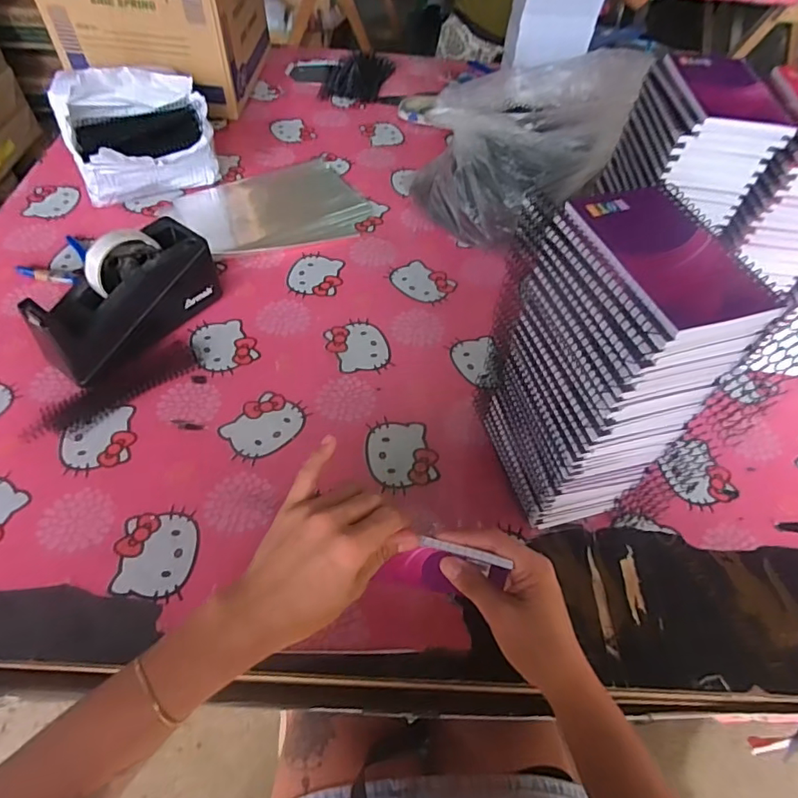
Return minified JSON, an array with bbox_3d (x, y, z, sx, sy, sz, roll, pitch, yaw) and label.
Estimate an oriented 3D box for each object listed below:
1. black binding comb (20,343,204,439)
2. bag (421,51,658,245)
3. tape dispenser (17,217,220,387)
[{"bbox_3d":[-0.313,-0.013,0.569,0.182,0.011,0.052,-37,65,-25],"label":"black binding comb"},{"bbox_3d":[0.161,-0.351,0.739,0.246,0.181,0.289,27,58,15],"label":"bag"},{"bbox_3d":[-0.307,-0.114,0.584,0.080,0.102,0.201,33,60,18],"label":"tape dispenser"}]

